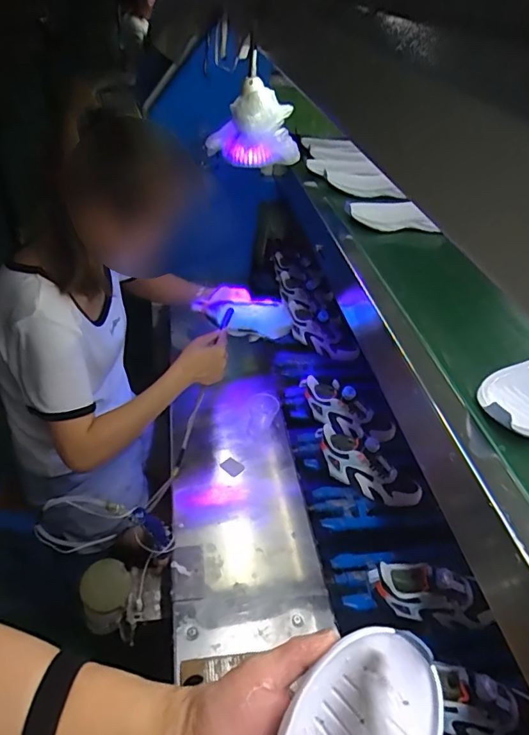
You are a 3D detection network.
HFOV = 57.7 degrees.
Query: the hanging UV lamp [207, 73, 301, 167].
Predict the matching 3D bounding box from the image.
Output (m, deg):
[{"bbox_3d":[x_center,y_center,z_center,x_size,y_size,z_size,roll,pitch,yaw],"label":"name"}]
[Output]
[{"bbox_3d":[-0.015,-0.370,0.728,0.125,0.107,0.084,36,47,30],"label":"hanging UV lamp"}]

